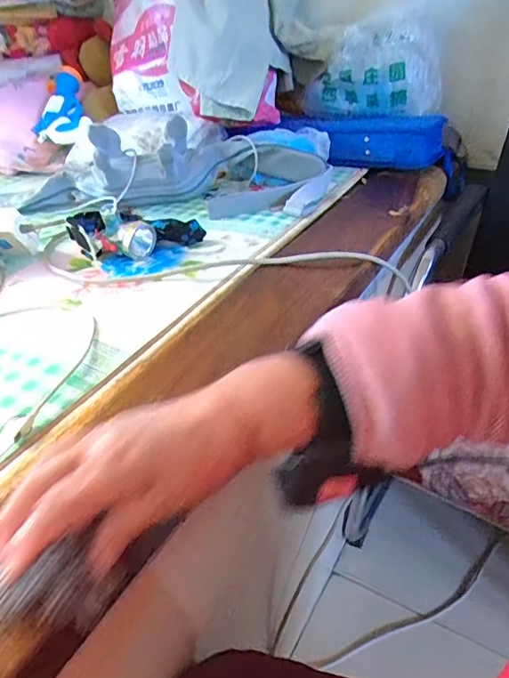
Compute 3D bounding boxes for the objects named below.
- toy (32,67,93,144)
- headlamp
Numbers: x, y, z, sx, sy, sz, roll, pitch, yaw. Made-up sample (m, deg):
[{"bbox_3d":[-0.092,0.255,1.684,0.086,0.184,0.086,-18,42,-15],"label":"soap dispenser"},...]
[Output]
[{"bbox_3d":[-0.412,-0.505,1.098,0.132,0.066,0.295,-7,52,-8],"label":"toy"},{"bbox_3d":[-0.159,-0.151,0.684,0.172,0.059,0.093,-7,34,-9],"label":"headlamp"}]

